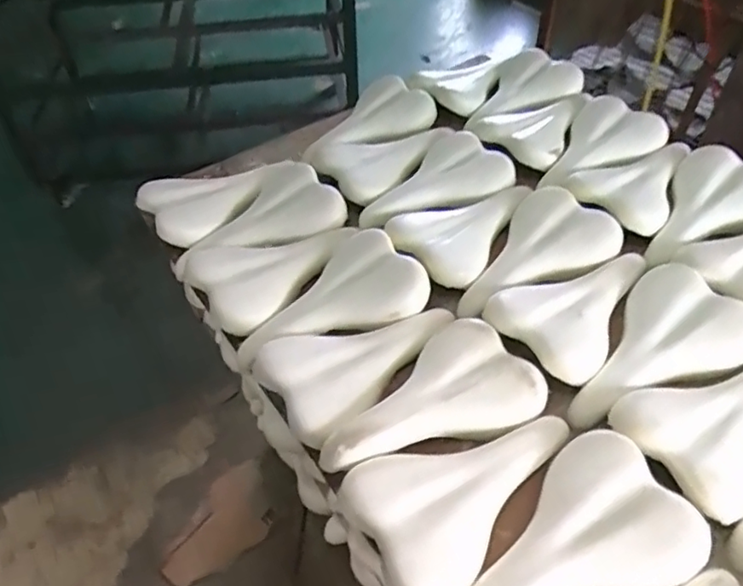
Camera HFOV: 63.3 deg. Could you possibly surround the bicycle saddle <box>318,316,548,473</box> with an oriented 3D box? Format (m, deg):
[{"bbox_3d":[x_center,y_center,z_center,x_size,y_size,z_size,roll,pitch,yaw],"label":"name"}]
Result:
[{"bbox_3d":[0.055,0.115,0.673,0.260,0.041,0.152,-23,50,-19],"label":"bicycle saddle"}]

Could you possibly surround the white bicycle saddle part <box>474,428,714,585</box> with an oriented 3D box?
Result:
[{"bbox_3d":[0.182,0.252,0.577,0.263,0.058,0.158,-26,51,-21],"label":"white bicycle saddle part"}]

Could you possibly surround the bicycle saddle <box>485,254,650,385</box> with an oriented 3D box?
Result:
[{"bbox_3d":[0.271,0.007,0.770,0.244,0.033,0.142,-33,54,-26],"label":"bicycle saddle"}]

